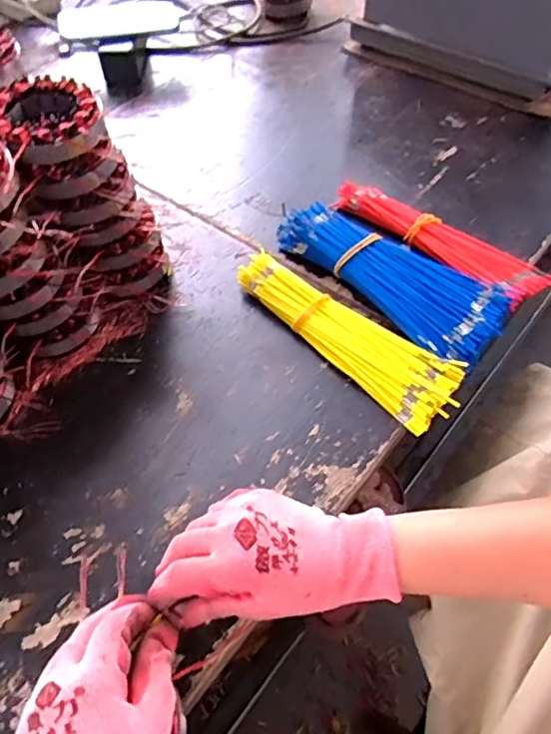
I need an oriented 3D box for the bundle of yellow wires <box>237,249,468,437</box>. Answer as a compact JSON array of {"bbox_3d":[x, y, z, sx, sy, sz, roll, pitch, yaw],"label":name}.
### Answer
[{"bbox_3d":[0.066,-0.036,0.534,0.071,0.028,0.241,-36,61,-23],"label":"bundle of yellow wires"}]

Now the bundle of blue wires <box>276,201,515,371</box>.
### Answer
[{"bbox_3d":[0.111,-0.094,0.567,0.245,0.038,0.096,37,62,24],"label":"bundle of blue wires"}]

